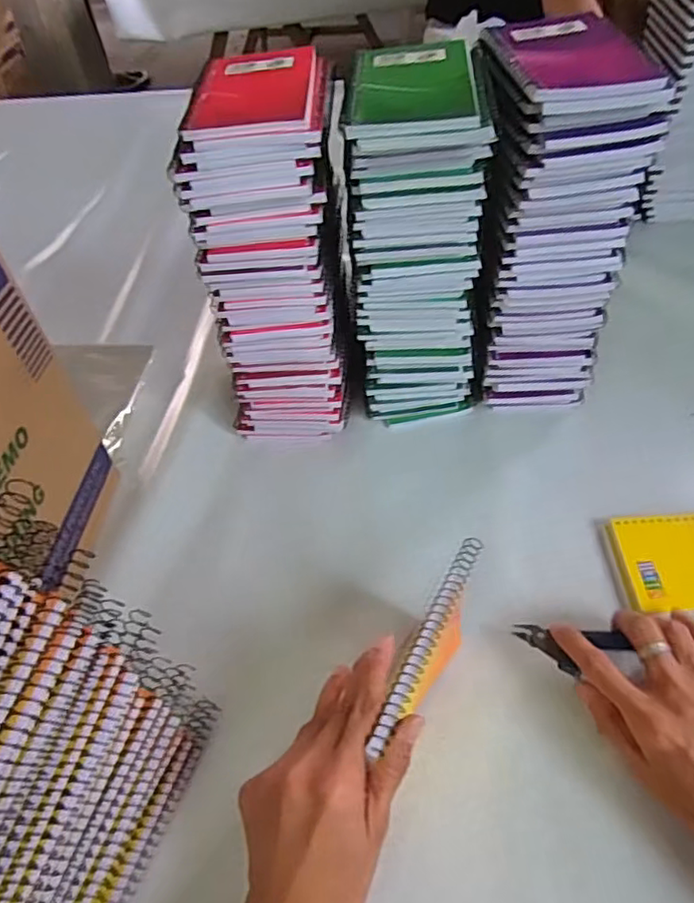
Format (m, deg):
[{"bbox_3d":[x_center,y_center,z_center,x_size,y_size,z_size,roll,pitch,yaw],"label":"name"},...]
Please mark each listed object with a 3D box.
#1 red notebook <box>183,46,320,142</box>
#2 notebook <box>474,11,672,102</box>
[{"bbox_3d":[-0.063,-0.247,0.425,0.081,0.010,0.121,-4,49,3],"label":"red notebook"},{"bbox_3d":[0.148,-0.263,0.411,0.095,0.010,0.121,-8,49,-1],"label":"notebook"}]

